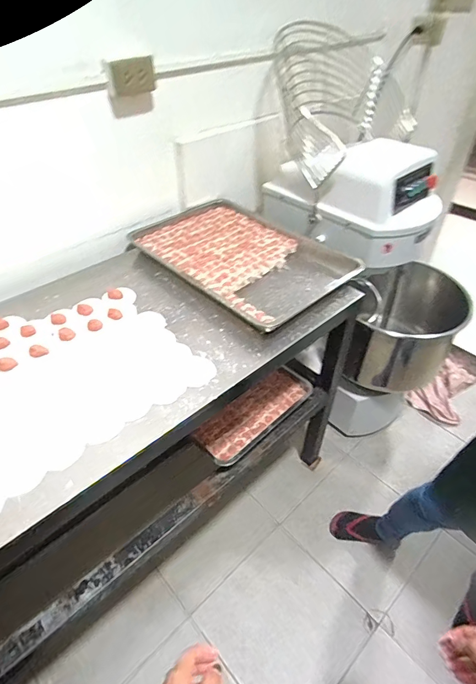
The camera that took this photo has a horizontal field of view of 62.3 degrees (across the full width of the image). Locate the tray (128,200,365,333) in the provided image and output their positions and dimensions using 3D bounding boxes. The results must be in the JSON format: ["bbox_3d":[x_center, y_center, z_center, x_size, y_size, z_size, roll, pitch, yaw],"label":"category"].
[{"bbox_3d":[-0.007,-0.249,1.121,0.393,0.052,0.607,-32,51,-30],"label":"tray"}]

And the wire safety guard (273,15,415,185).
[{"bbox_3d":[0.318,-0.734,1.196,0.409,0.323,0.468,12,44,13],"label":"wire safety guard"}]

